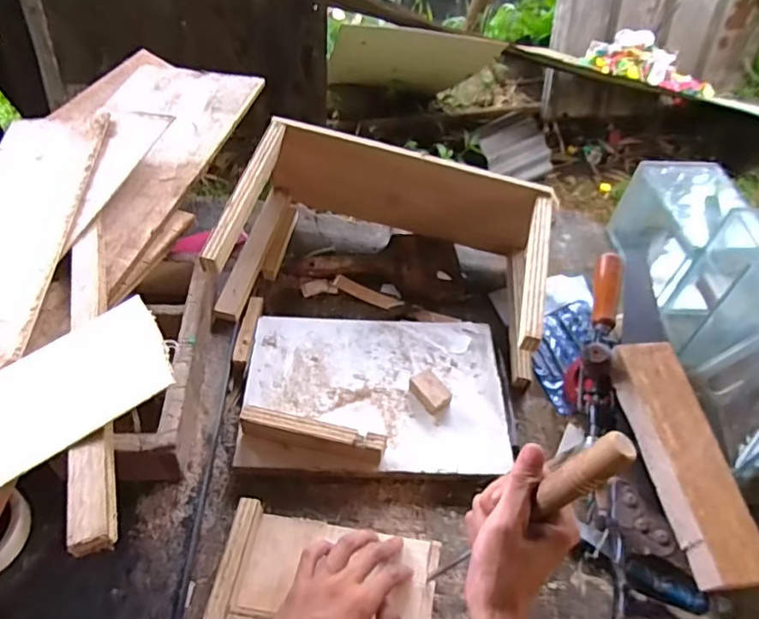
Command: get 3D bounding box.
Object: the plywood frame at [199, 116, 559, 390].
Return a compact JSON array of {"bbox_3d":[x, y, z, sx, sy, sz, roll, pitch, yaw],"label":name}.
[{"bbox_3d":[0.020,-0.076,0.645,0.376,0.128,0.246,14,50,5],"label":"plywood frame"}]

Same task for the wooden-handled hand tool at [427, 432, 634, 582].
[{"bbox_3d":[0.107,0.165,0.423,0.021,0.239,0.021,5,47,-29],"label":"wooden-handled hand tool"}]

